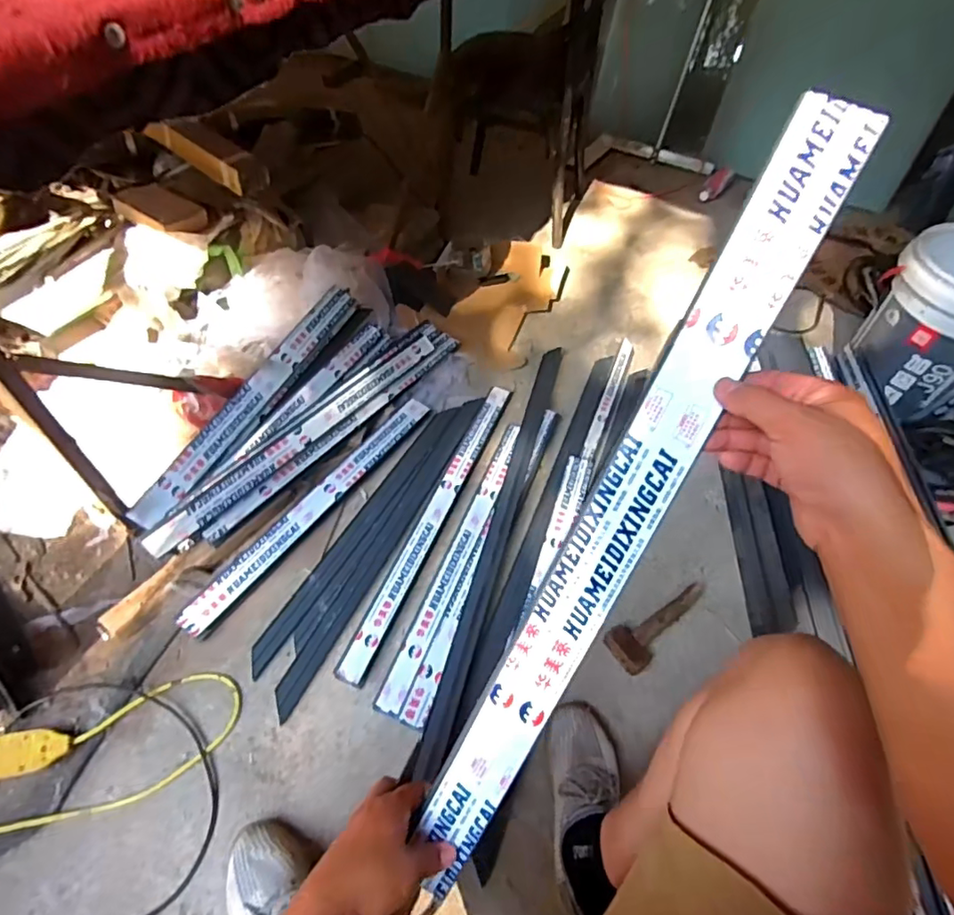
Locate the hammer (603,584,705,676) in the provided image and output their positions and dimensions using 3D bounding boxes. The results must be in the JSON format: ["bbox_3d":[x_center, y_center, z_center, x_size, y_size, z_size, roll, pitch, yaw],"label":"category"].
[{"bbox_3d":[0.333,0.300,0.995,0.224,0.055,0.080,-24,58,-21],"label":"hammer"}]

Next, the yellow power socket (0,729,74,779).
[{"bbox_3d":[-0.675,0.436,0.816,0.136,0.051,0.059,-8,54,-10],"label":"yellow power socket"}]

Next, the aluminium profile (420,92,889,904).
[{"bbox_3d":[0.110,0.062,0.454,0.062,0.672,0.010,30,13,18],"label":"aluminium profile"}]

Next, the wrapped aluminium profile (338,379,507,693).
[{"bbox_3d":[-0.078,0.107,1.118,0.054,0.031,0.704,20,54,11],"label":"wrapped aluminium profile"}]

